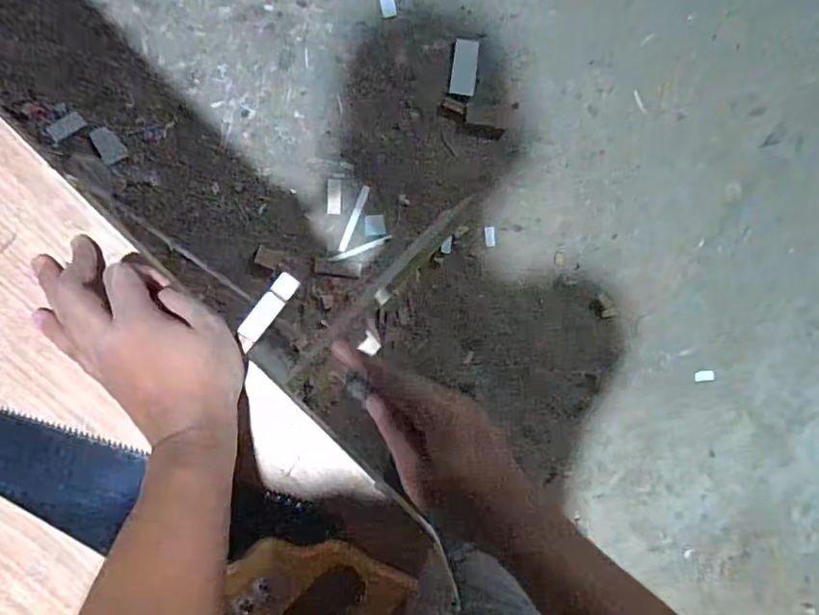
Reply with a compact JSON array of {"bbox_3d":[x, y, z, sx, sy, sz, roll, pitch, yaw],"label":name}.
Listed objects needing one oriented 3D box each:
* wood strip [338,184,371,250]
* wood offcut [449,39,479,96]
[{"bbox_3d":[-0.114,-0.183,1.140,0.016,0.006,0.141,22,91,-7],"label":"wood strip"},{"bbox_3d":[0.115,-0.499,1.149,0.049,0.018,0.107,6,93,-6],"label":"wood offcut"}]

